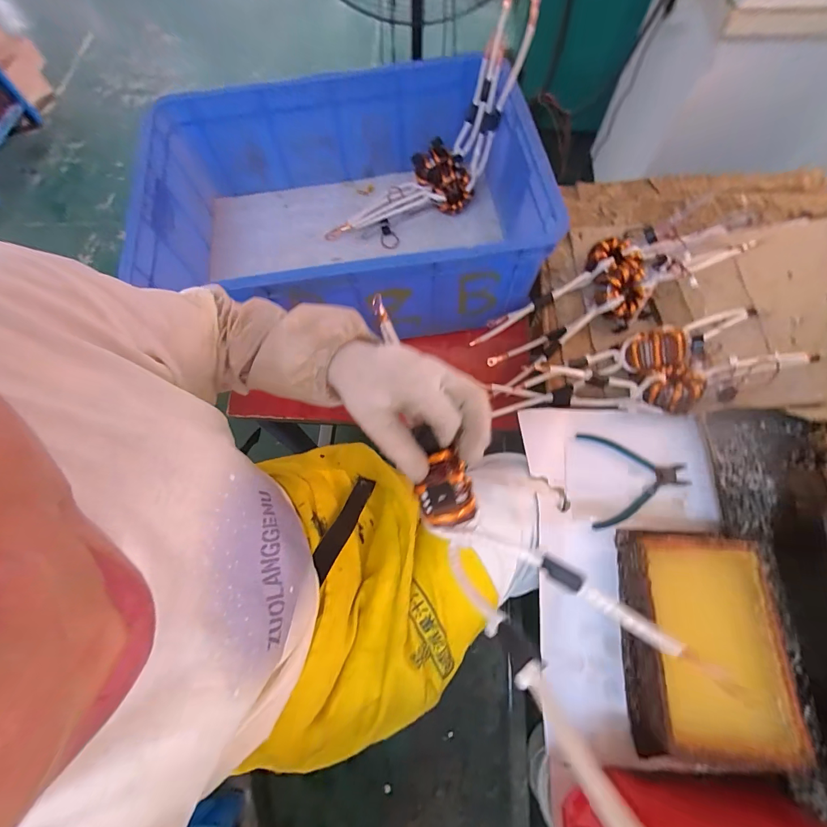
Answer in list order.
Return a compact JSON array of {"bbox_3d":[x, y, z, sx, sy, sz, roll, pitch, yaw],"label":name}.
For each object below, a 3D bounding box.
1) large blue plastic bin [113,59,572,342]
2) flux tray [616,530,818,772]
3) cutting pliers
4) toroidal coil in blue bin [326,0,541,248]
[{"bbox_3d":[-0.109,-0.350,0.674,0.603,0.208,0.431,-8,68,-1],"label":"large blue plastic bin"},{"bbox_3d":[0.312,0.240,0.423,0.135,0.064,0.208,1,68,2],"label":"flux tray"},{"bbox_3d":[0.299,0.085,0.522,0.135,0.006,0.123,-3,68,0],"label":"cutting pliers"},{"bbox_3d":[0.049,-0.461,0.698,0.468,0.133,0.131,-44,69,23],"label":"toroidal coil in blue bin"}]

